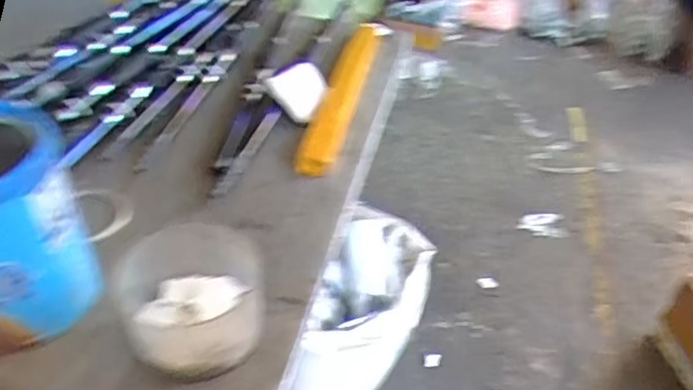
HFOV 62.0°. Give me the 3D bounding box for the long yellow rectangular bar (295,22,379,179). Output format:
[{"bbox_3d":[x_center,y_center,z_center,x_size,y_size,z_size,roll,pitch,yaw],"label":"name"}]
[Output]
[{"bbox_3d":[-0.003,-0.168,0.851,0.051,0.022,0.420,10,41,6],"label":"long yellow rectangular bar"}]

